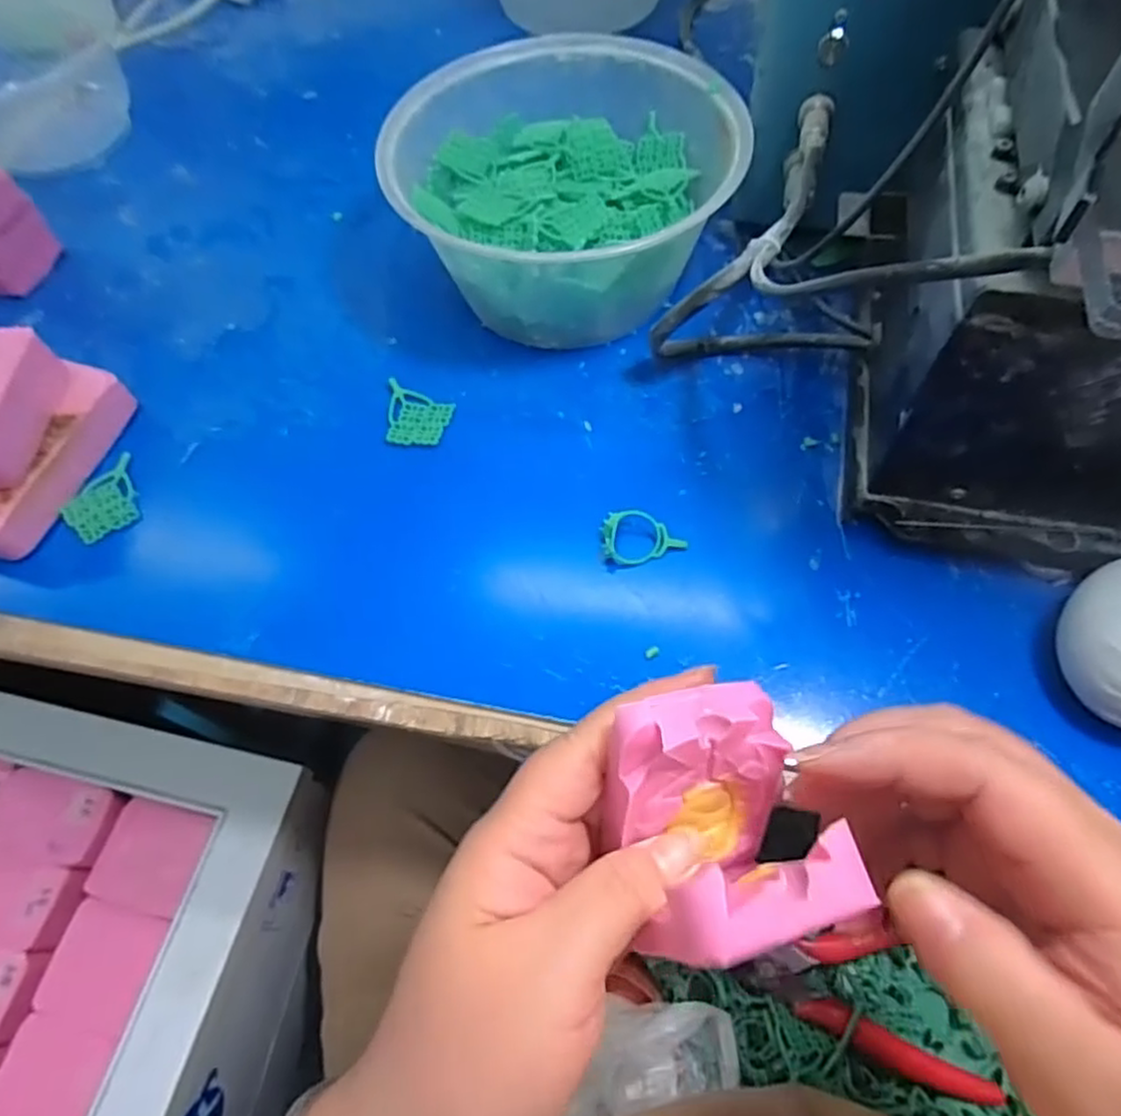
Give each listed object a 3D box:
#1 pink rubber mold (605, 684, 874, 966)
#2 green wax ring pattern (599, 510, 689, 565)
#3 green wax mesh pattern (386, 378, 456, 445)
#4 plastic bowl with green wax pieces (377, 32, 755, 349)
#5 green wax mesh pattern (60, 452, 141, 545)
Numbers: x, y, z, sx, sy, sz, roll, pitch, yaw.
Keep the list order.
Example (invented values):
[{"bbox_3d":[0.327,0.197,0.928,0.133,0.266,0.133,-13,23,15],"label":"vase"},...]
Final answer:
[{"bbox_3d":[0.039,0.067,0.182,0.052,0.049,0.059,-18,63,-5],"label":"pink rubber mold"},{"bbox_3d":[0.035,-0.010,0.301,0.035,0.006,0.023,-10,86,-3],"label":"green wax ring pattern"},{"bbox_3d":[-0.069,-0.071,0.342,0.032,0.004,0.037,0,63,4],"label":"green wax mesh pattern"},{"bbox_3d":[0.002,-0.183,0.358,0.161,0.075,0.151,-2,63,3],"label":"plastic bowl with green wax pieces"},{"bbox_3d":[-0.212,-0.027,0.327,0.035,0.006,0.037,-38,67,-15],"label":"green wax mesh pattern"}]

